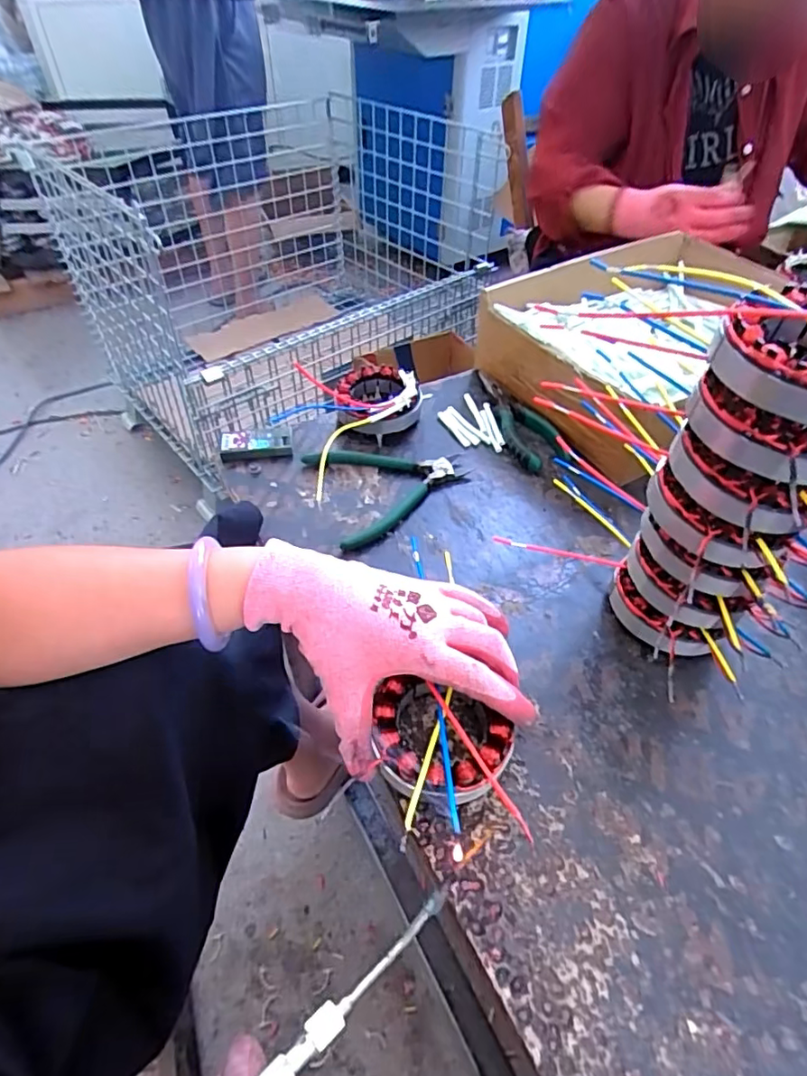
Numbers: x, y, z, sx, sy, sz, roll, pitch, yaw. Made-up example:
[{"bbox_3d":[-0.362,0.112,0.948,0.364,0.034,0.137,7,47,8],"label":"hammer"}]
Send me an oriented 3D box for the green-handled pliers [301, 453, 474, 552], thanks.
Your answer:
[{"bbox_3d":[-0.010,-0.055,0.525,0.137,0.013,0.116,-18,50,-17],"label":"green-handled pliers"}]

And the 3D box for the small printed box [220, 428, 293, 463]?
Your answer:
[{"bbox_3d":[-0.141,-0.089,0.546,0.066,0.016,0.031,-4,47,-4],"label":"small printed box"}]

